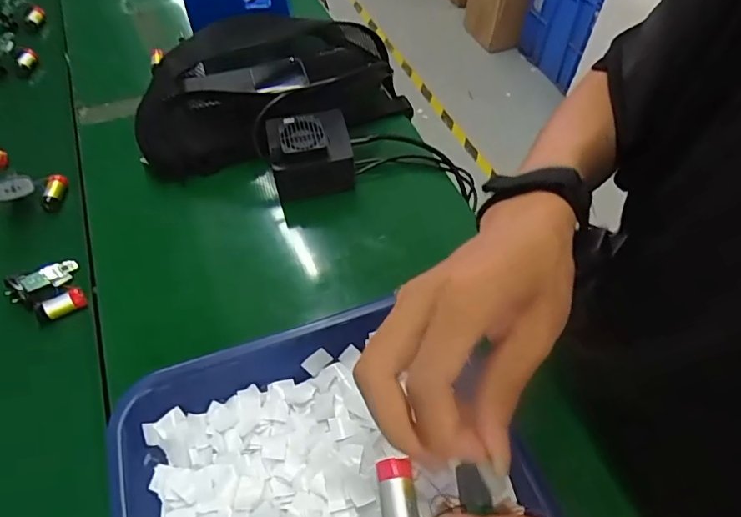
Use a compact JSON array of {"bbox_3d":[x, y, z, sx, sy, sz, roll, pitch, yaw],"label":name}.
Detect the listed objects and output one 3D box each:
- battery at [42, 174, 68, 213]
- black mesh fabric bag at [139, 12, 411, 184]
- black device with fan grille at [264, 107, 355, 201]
[{"bbox_3d":[-0.309,-0.063,0.479,0.014,0.015,0.038,12,82,10],"label":"battery"},{"bbox_3d":[-0.106,-0.191,0.525,0.277,0.070,0.143,-17,57,-15],"label":"black mesh fabric bag"},{"bbox_3d":[-0.058,-0.105,0.471,0.077,0.048,0.074,-9,55,-9],"label":"black device with fan grille"}]

